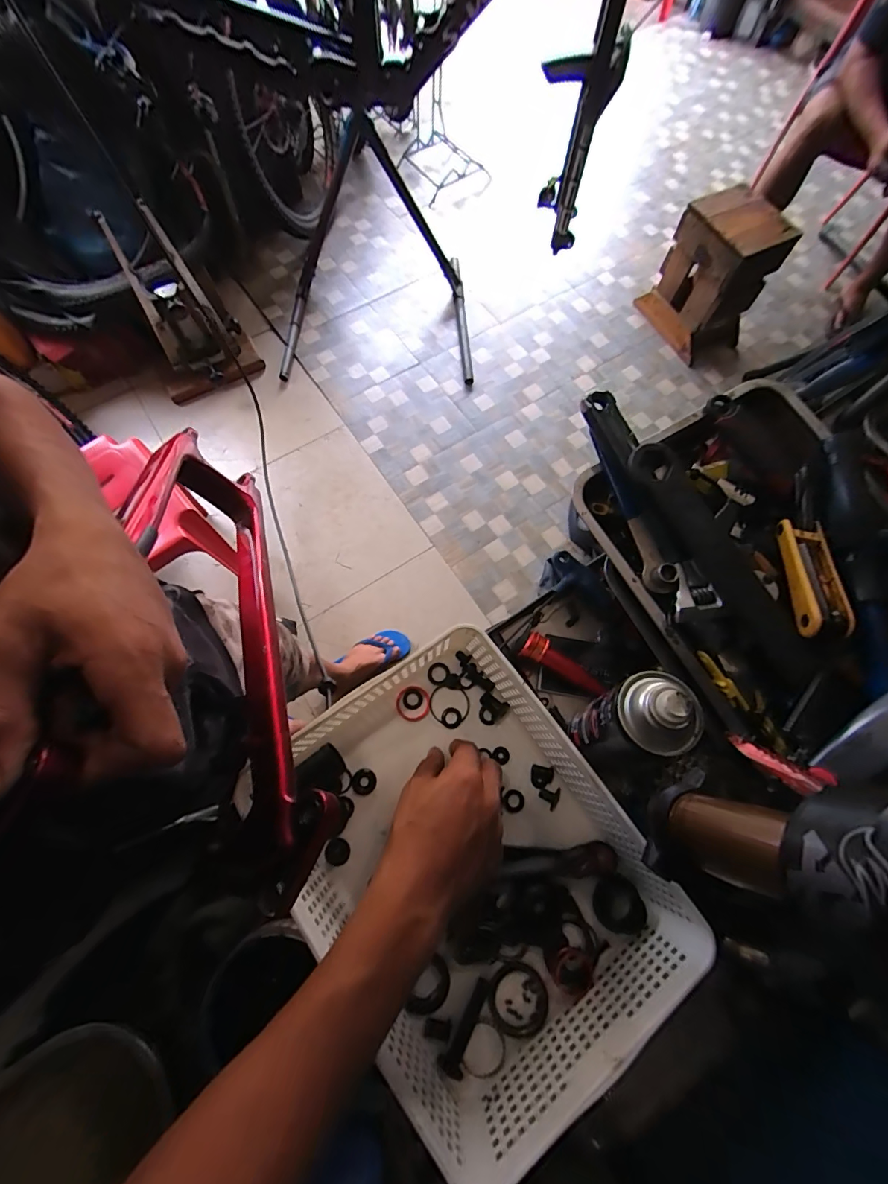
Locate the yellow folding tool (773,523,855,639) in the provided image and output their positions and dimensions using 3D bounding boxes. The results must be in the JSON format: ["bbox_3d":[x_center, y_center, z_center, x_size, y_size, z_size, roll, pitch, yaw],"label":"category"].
[{"bbox_3d":[0.356,-0.015,0.425,0.038,0.032,0.129,11,59,1],"label":"yellow folding tool"}]

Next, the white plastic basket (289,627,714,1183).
[{"bbox_3d":[0.022,0.226,0.374,0.243,0.076,0.320,-35,75,-12],"label":"white plastic basket"}]

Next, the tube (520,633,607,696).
[{"bbox_3d":[0.130,0.078,0.473,0.095,0.022,0.027,26,72,8],"label":"tube"}]

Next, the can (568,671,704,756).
[{"bbox_3d":[0.154,0.106,0.375,0.049,0.163,0.058,-4,71,-2],"label":"can"}]

